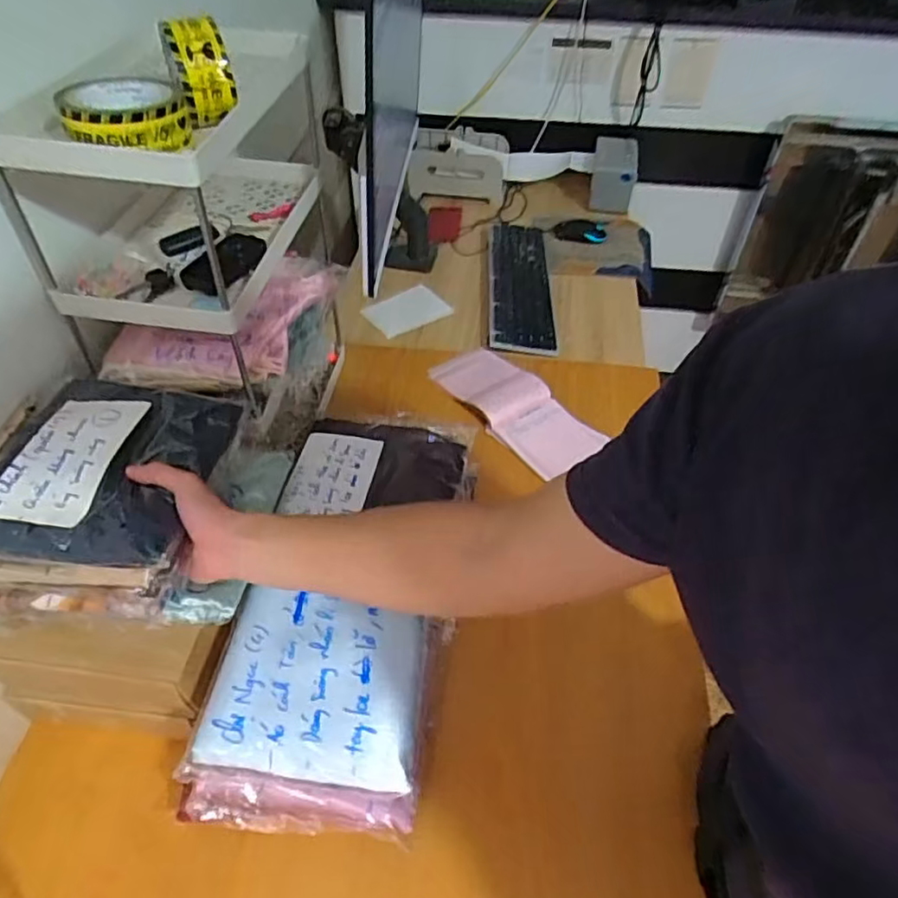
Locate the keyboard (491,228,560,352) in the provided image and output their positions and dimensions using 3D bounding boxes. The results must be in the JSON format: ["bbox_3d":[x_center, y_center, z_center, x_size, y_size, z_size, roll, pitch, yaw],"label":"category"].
[{"bbox_3d":[0.141,-0.329,1.244,0.125,0.034,0.392,2,48,1],"label":"keyboard"}]

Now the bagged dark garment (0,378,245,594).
[{"bbox_3d":[-0.340,0.022,0.608,0.226,0.049,0.217,5,48,3],"label":"bagged dark garment"}]

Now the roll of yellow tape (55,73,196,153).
[{"bbox_3d":[-0.289,-0.298,0.570,0.101,0.039,0.106,1,48,-1],"label":"roll of yellow tape"}]

